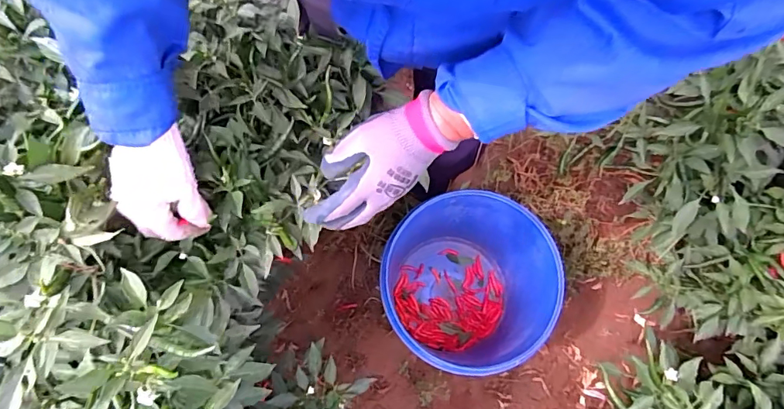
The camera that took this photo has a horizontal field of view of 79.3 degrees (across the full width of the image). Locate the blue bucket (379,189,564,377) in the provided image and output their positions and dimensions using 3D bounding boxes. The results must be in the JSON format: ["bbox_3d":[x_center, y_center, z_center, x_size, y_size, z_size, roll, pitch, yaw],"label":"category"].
[{"bbox_3d":[0.137,0.171,0.965,0.293,0.352,0.298,0,73,1],"label":"blue bucket"}]

